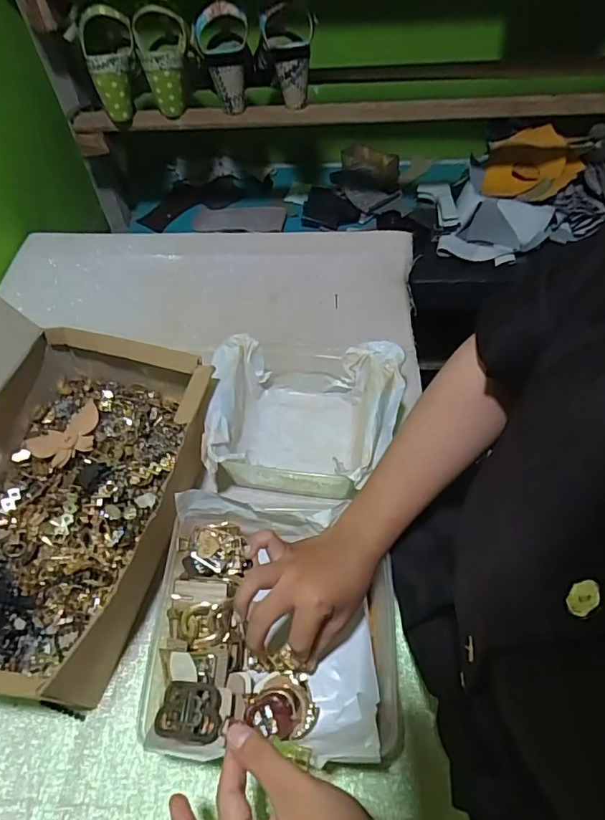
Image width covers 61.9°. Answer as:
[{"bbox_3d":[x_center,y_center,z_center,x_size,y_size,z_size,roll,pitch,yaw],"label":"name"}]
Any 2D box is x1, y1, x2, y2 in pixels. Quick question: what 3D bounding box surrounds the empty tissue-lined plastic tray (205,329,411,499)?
[{"bbox_3d":[0.003,0.012,0.564,0.203,0.087,0.169,5,54,4],"label":"empty tissue-lined plastic tray"}]

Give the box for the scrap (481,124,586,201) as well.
[{"bbox_3d":[0.449,-0.485,0.978,0.167,0.065,0.196,15,56,13],"label":"scrap"}]

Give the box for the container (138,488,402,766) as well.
[{"bbox_3d":[-0.019,0.183,0.434,0.206,0.089,0.192,3,54,3],"label":"container"}]

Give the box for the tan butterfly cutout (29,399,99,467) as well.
[{"bbox_3d":[-0.254,0.029,0.548,0.081,0.009,0.055,-36,60,-13],"label":"tan butterfly cutout"}]

